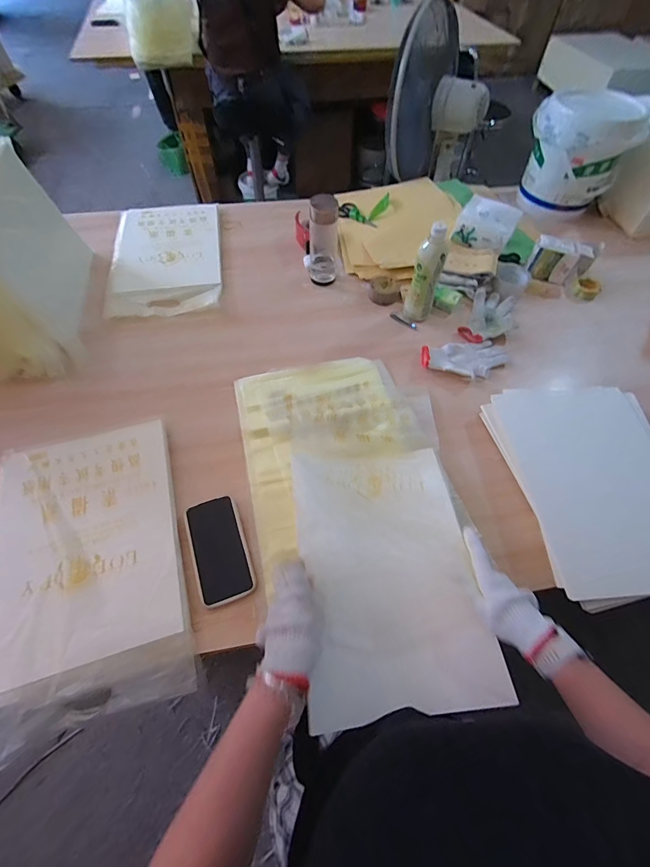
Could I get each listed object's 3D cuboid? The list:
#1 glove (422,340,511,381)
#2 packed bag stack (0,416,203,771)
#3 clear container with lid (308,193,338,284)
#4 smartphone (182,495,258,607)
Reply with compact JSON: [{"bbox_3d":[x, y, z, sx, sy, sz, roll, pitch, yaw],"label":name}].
[{"bbox_3d":[0.311,-0.163,0.813,0.197,0.022,0.099,-5,61,-4],"label":"glove"},{"bbox_3d":[-0.371,0.189,0.573,0.281,0.033,0.439,-18,63,-11],"label":"packed bag stack"},{"bbox_3d":[-0.002,-0.467,0.890,0.066,0.183,0.061,1,61,-1],"label":"clear container with lid"},{"bbox_3d":[-0.170,0.185,0.596,0.084,0.013,0.162,-18,63,-11],"label":"smartphone"}]

